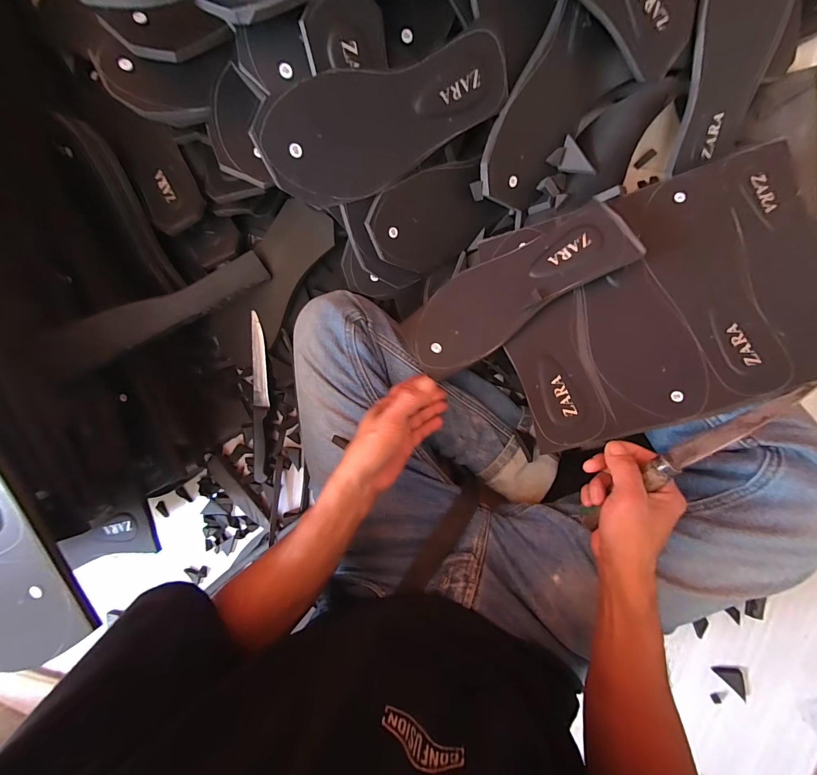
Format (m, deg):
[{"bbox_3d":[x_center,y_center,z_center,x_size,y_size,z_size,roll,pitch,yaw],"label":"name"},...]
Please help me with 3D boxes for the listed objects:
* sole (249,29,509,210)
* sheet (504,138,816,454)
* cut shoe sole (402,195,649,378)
[{"bbox_3d":[-0.016,-0.257,0.346,0.251,0.008,0.101,-24,128,-11],"label":"sole"},{"bbox_3d":[0.276,-0.096,0.382,0.339,0.009,0.254,-17,77,8],"label":"sheet"},{"bbox_3d":[0.116,-0.111,0.406,0.262,0.009,0.095,-33,79,11],"label":"cut shoe sole"}]

